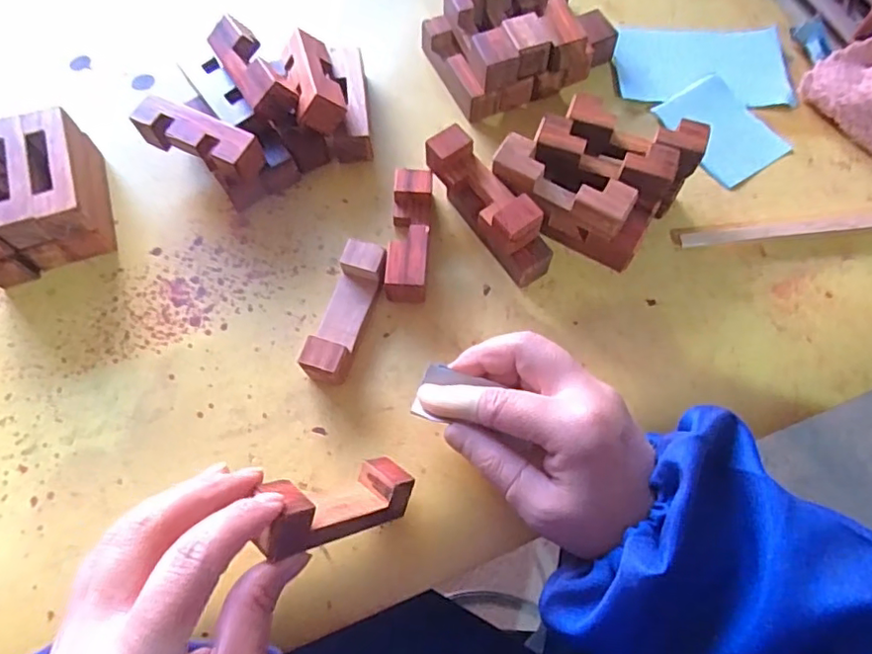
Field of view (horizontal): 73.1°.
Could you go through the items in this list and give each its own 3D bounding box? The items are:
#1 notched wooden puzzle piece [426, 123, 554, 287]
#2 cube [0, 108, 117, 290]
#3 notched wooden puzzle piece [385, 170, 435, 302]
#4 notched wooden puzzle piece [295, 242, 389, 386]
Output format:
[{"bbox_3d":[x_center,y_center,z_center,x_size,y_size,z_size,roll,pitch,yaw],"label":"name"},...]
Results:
[{"bbox_3d":[0.028,-0.065,0.331,0.028,0.045,0.088,-32,71,-12],"label":"notched wooden puzzle piece"},{"bbox_3d":[-0.231,-0.074,0.339,0.066,0.046,0.078,-19,69,-7],"label":"cube"},{"bbox_3d":[-0.015,-0.051,0.338,0.022,0.022,0.077,3,68,1],"label":"notched wooden puzzle piece"},{"bbox_3d":[-0.048,-0.007,0.321,0.024,0.024,0.077,16,69,6],"label":"notched wooden puzzle piece"}]

